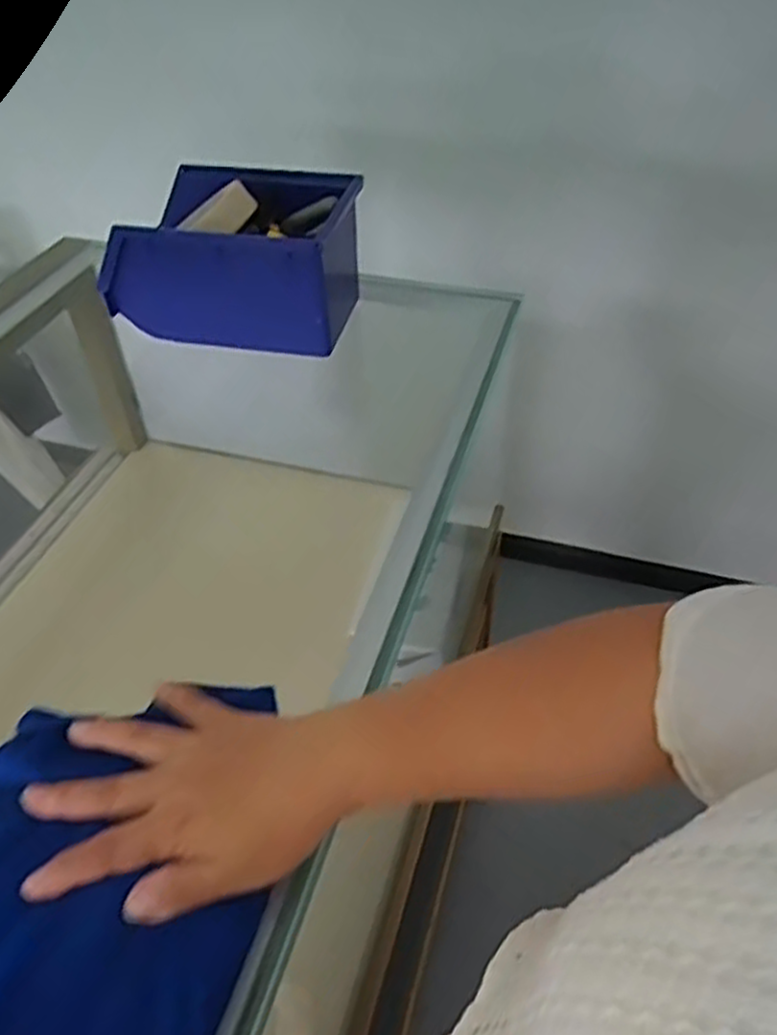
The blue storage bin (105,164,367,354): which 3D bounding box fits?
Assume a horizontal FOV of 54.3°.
[{"bbox_3d":[-0.140,-0.238,0.705,0.204,0.113,0.140,9,46,12],"label":"blue storage bin"}]

